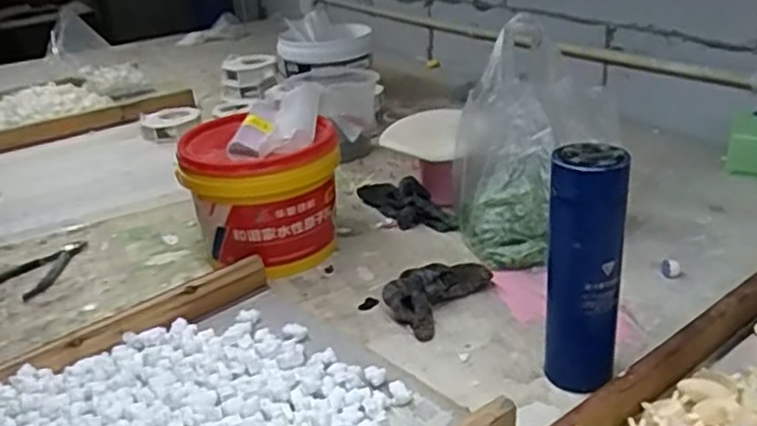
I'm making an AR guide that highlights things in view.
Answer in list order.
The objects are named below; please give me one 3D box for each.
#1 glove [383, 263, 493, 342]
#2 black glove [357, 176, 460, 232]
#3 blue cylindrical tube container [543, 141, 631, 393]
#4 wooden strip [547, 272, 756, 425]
[{"bbox_3d":[0.066,0.086,0.801,0.071,0.040,0.139,14,30,35],"label":"glove"},{"bbox_3d":[0.037,-0.019,1.019,0.066,0.046,0.189,-19,28,-28],"label":"black glove"},{"bbox_3d":[0.186,0.055,0.625,0.051,0.224,0.058,-25,31,-37],"label":"blue cylindrical tube container"},{"bbox_3d":[0.341,0.111,0.688,0.583,0.050,0.027,-22,29,-33],"label":"wooden strip"}]

